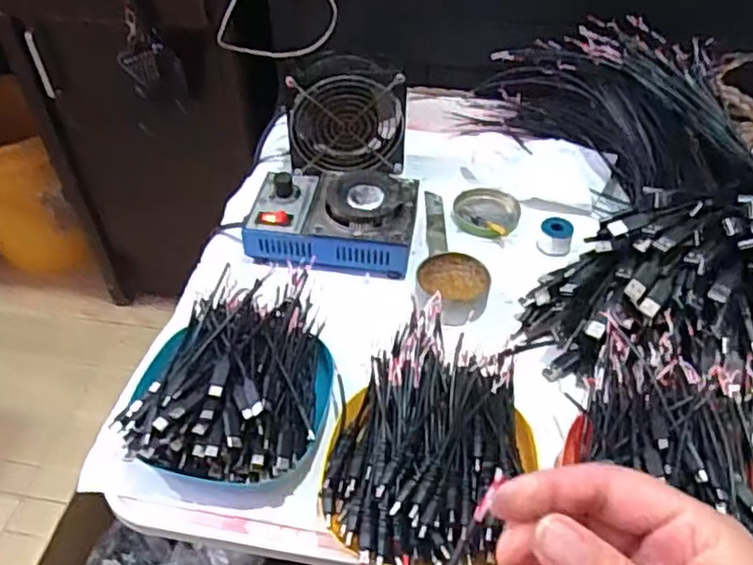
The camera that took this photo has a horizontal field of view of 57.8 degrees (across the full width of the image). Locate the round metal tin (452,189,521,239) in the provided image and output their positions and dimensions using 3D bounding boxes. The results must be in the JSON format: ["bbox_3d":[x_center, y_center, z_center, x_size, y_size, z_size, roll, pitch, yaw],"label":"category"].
[{"bbox_3d":[0.110,-0.072,0.684,0.064,0.010,0.065,0,47,0],"label":"round metal tin"}]

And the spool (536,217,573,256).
[{"bbox_3d":[0.168,-0.043,0.639,0.029,0.020,0.030,0,47,0],"label":"spool"}]

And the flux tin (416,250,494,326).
[{"bbox_3d":[0.066,0.008,0.596,0.062,0.026,0.075,7,47,8],"label":"flux tin"}]

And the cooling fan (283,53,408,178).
[{"bbox_3d":[-0.032,-0.171,0.705,0.121,0.116,0.061,-4,38,-6],"label":"cooling fan"}]

